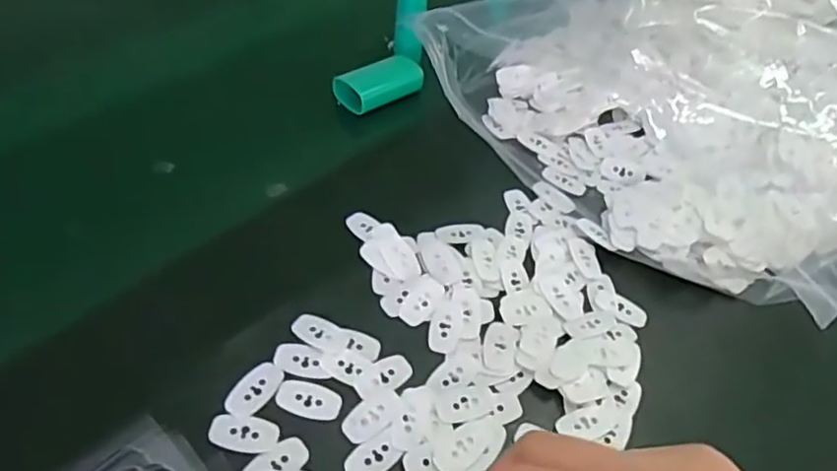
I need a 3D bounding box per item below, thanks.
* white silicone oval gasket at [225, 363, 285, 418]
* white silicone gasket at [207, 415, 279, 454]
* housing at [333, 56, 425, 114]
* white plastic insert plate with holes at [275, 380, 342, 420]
[{"bbox_3d":[-0.078,0.073,0.310,0.017,0.005,0.030,27,48,17],"label":"white silicone oval gasket"},{"bbox_3d":[-0.080,0.091,0.296,0.030,0.004,0.017,8,46,-11],"label":"white silicone gasket"},{"bbox_3d":[-0.028,-0.116,0.499,0.066,0.026,0.032,-31,57,-32],"label":"housing"},{"bbox_3d":[-0.053,0.079,0.312,0.031,0.004,0.017,17,52,1],"label":"white plastic insert plate with holes"}]

